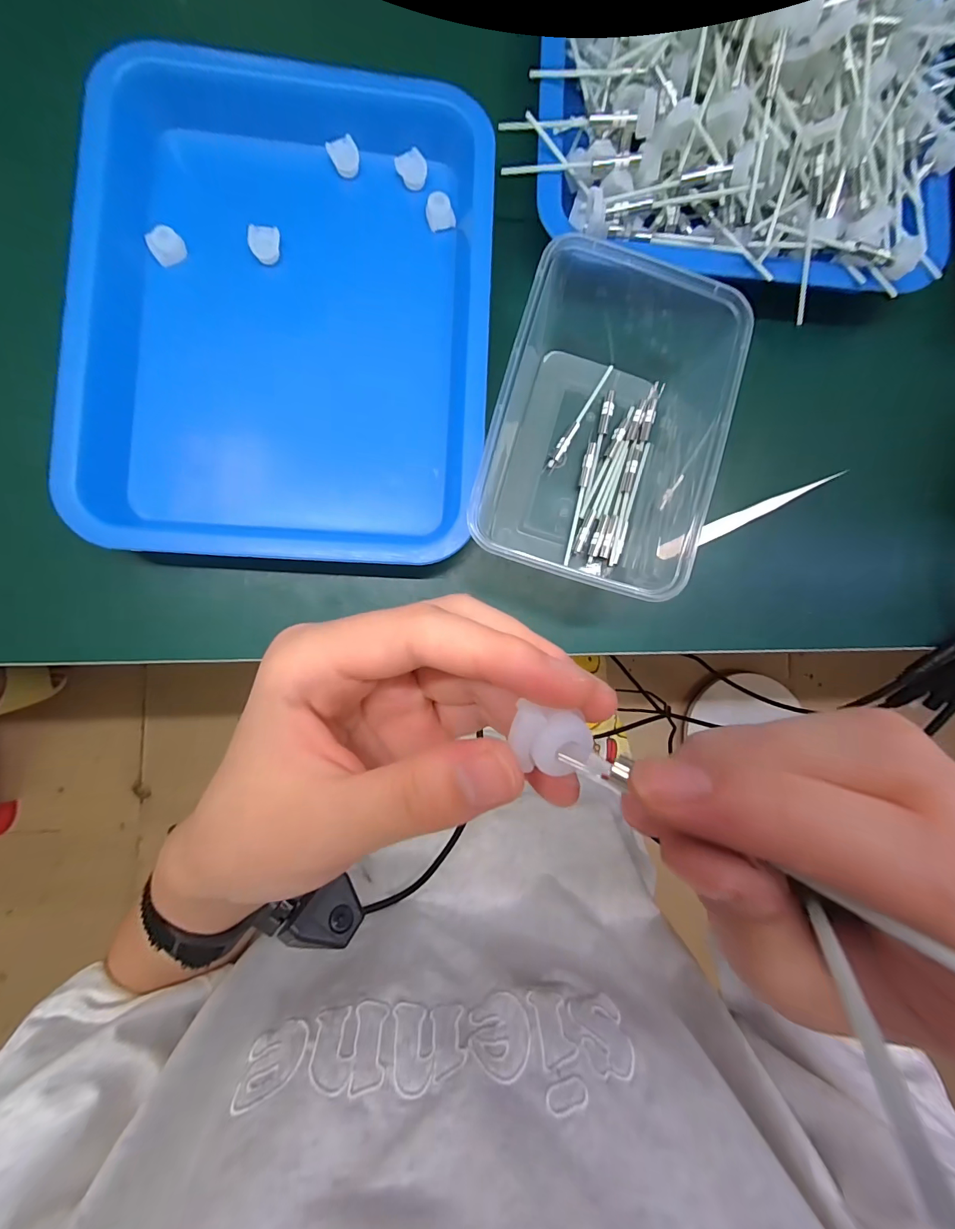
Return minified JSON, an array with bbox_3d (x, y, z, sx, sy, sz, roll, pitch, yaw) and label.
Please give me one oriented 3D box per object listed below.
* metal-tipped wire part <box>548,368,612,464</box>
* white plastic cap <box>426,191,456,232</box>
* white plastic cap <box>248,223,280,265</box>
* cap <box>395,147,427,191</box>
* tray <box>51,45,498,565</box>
[{"bbox_3d":[0.066,-0.126,0.270,0.007,0.005,0.078,33,86,-3],"label":"metal-tipped wire part"},{"bbox_3d":[-0.024,-0.254,0.270,0.017,0.008,0.019,-12,120,6],"label":"white plastic cap"},{"bbox_3d":[-0.128,-0.223,0.258,0.017,0.008,0.017,-3,88,-5],"label":"white plastic cap"},{"bbox_3d":[-0.041,-0.279,0.268,0.018,0.004,0.019,-34,111,13],"label":"cap"},{"bbox_3d":[-0.109,-0.178,0.265,0.223,0.058,0.281,4,87,-4],"label":"tray"}]

